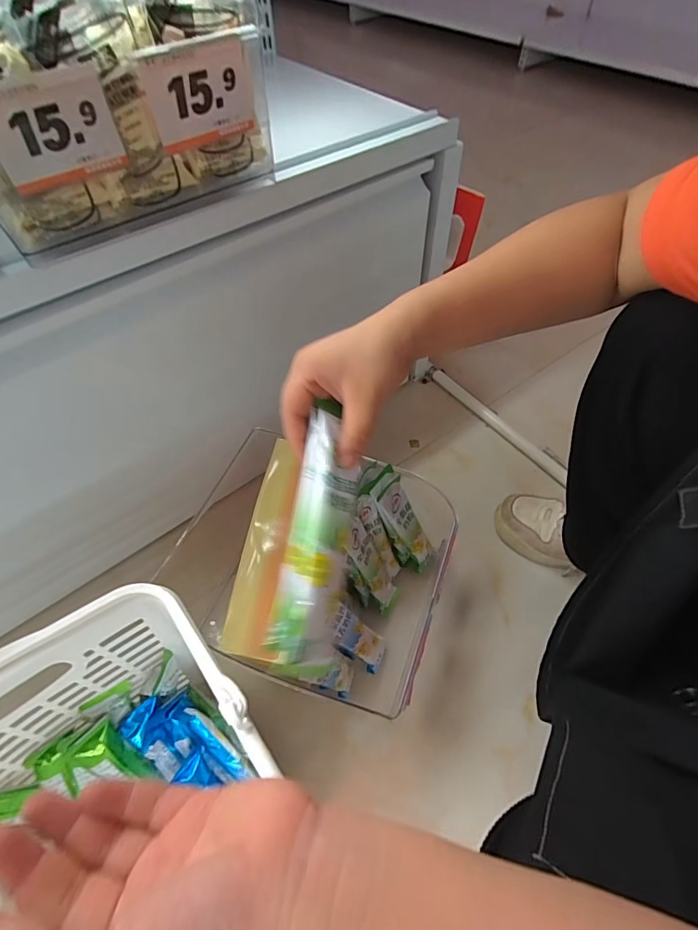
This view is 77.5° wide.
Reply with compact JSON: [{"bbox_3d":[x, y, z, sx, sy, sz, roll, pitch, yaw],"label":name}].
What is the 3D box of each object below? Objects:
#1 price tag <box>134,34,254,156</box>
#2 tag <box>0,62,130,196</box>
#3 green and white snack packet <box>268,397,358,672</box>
[{"bbox_3d":[-0.112,-0.282,0.333,0.082,0.058,0.008,-33,61,-16],"label":"price tag"},{"bbox_3d":[-0.199,-0.226,0.295,0.080,0.056,0.008,-33,61,-20],"label":"tag"},{"bbox_3d":[-0.020,0.044,0.282,0.040,0.023,0.167,5,76,5],"label":"green and white snack packet"}]

